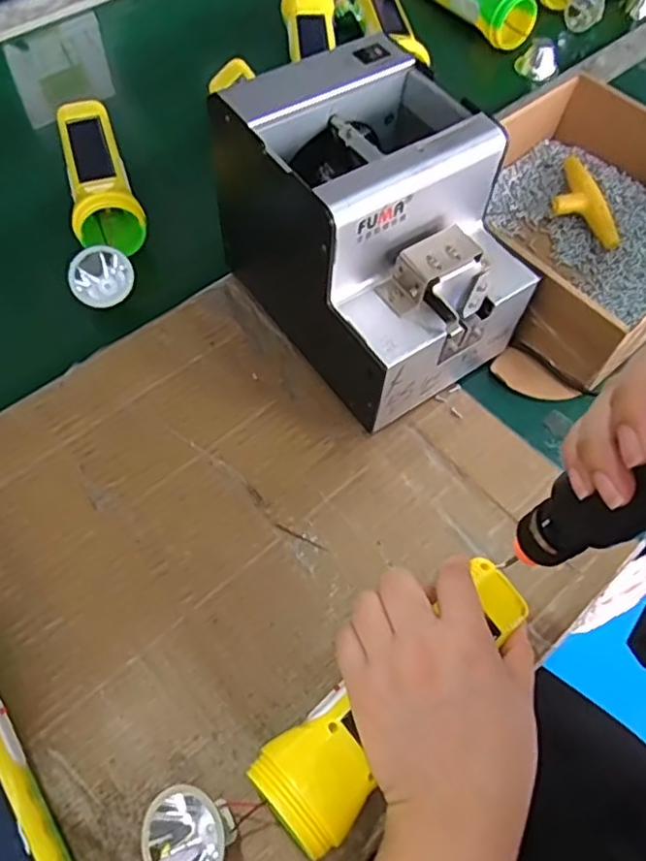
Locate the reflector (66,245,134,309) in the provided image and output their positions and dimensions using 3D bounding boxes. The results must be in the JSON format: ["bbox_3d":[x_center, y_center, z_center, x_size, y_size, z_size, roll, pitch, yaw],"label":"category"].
[{"bbox_3d":[-0.162,-0.113,0.469,0.044,0.046,0.022,5,26,-27],"label":"reflector"}]

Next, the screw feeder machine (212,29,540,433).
[{"bbox_3d":[0.036,-0.123,0.413,0.127,0.151,0.171,-31,66,-18],"label":"screw feeder machine"}]

